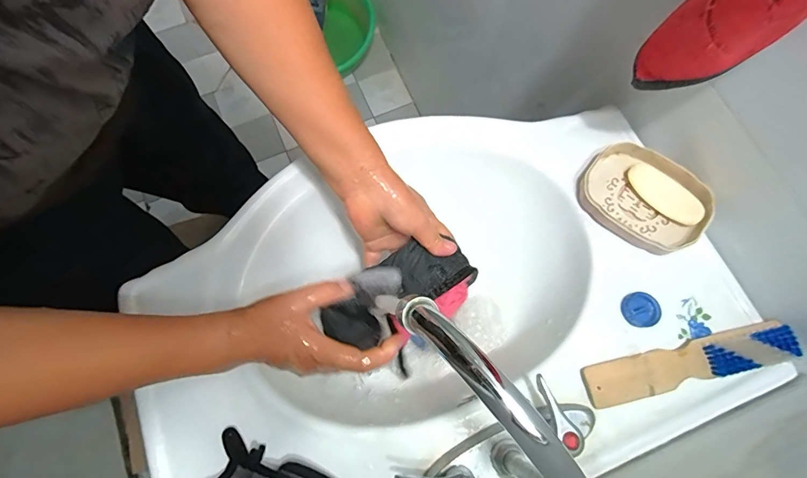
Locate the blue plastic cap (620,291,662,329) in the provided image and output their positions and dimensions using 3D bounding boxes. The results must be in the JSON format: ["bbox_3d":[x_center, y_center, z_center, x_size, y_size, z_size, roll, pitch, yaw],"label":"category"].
[{"bbox_3d":[0.251,0.075,0.450,0.035,0.013,0.037,0,74,-2],"label":"blue plastic cap"}]

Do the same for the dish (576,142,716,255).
[{"bbox_3d":[0.267,-0.046,0.474,0.133,0.034,0.096,36,76,8],"label":"dish"}]

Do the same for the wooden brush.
[{"bbox_3d":[0.284,0.124,0.422,0.203,0.032,0.040,-13,75,-5],"label":"wooden brush"}]

